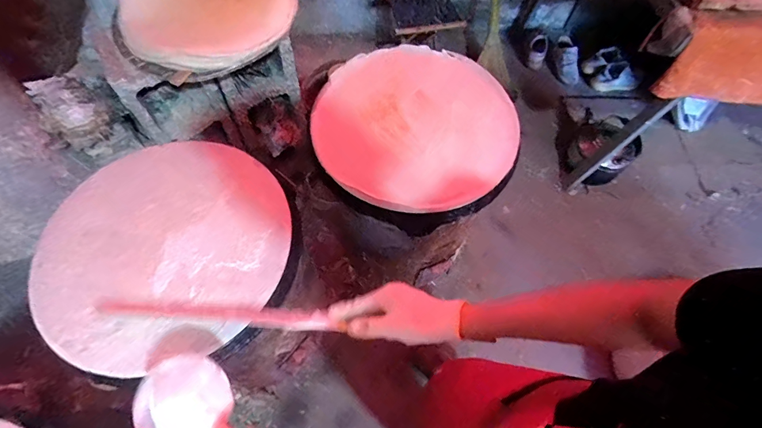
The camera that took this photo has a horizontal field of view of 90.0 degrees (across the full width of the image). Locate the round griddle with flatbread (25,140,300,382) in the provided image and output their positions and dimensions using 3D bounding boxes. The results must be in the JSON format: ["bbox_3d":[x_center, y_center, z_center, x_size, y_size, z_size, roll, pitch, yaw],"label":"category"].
[{"bbox_3d":[-0.323,0.047,0.570,0.379,0.035,0.342,-2,63,-3],"label":"round griddle with flatbread"}]

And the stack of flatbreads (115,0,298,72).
[{"bbox_3d":[-0.378,-0.472,0.817,0.366,0.065,0.383,-20,65,-11],"label":"stack of flatbreads"}]

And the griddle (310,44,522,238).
[{"bbox_3d":[0.062,-0.161,0.688,0.349,0.038,0.358,1,63,-1],"label":"griddle"}]

